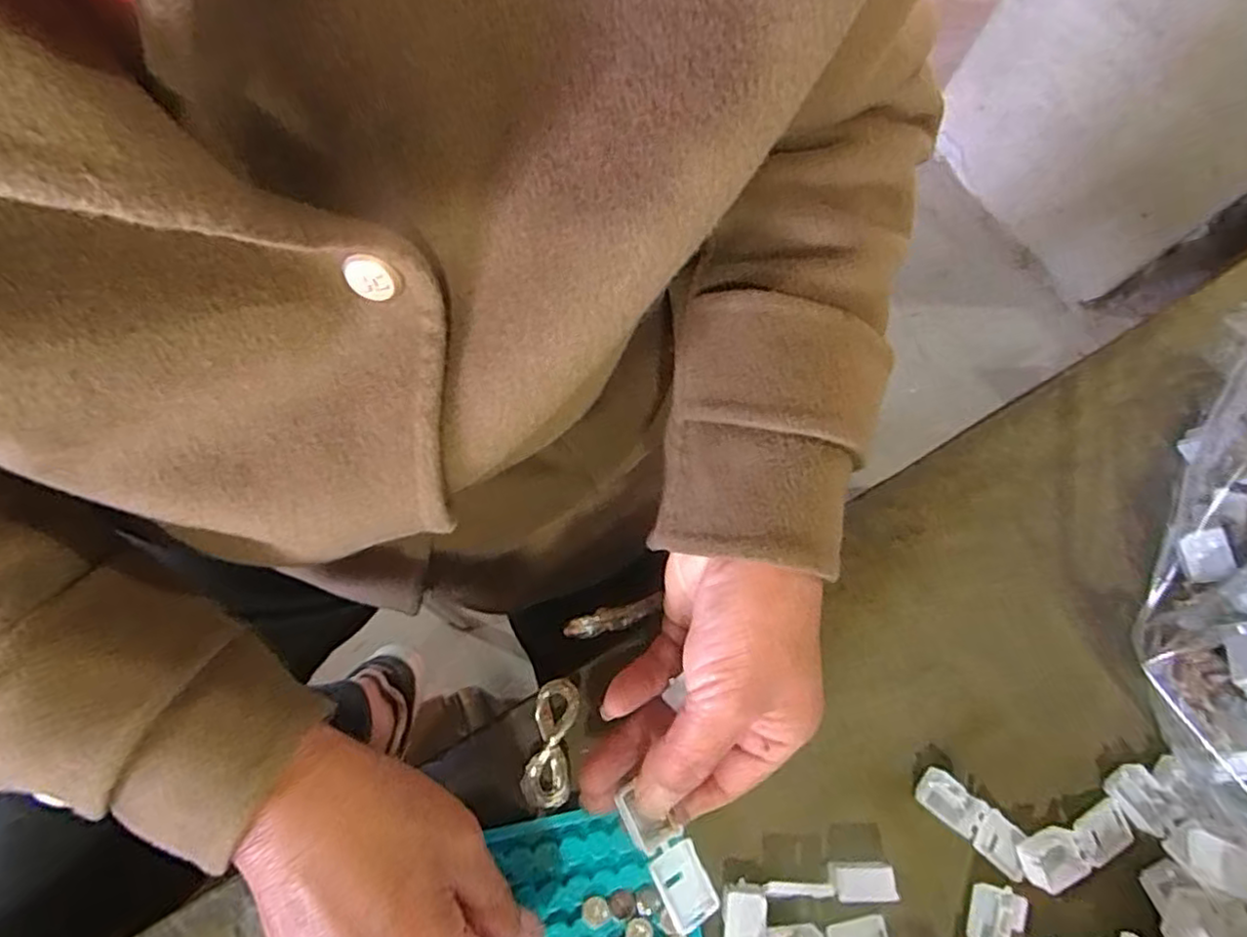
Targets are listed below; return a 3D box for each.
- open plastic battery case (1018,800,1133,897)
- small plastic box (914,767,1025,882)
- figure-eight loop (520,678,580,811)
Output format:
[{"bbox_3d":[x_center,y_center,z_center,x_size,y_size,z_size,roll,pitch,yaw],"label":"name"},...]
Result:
[{"bbox_3d":[0.199,0.165,0.292,0.054,0.008,0.020,-18,75,-7],"label":"open plastic battery case"},{"bbox_3d":[0.155,0.156,0.296,0.053,0.009,0.019,39,76,9],"label":"small plastic box"},{"bbox_3d":[-0.032,0.123,0.298,0.021,0.010,0.054,7,74,0],"label":"figure-eight loop"}]

